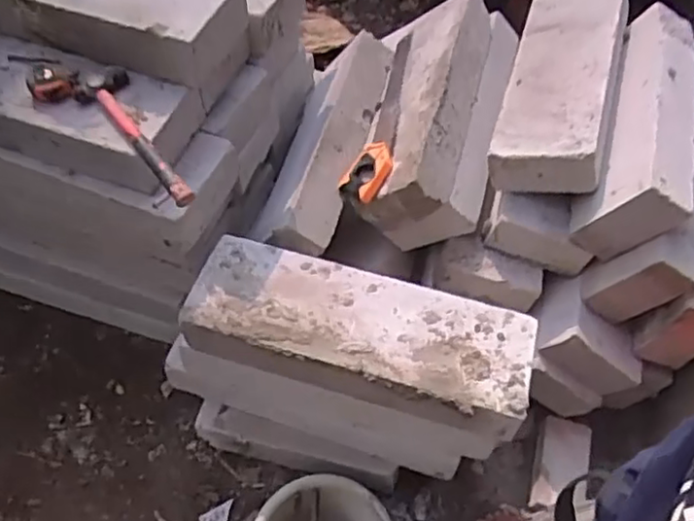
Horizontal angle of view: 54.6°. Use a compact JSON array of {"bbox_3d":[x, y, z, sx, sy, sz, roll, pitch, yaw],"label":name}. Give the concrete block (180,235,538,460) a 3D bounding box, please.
[{"bbox_3d":[0.018,0.149,1.203,0.582,0.167,0.214,14,56,6],"label":"concrete block"}]

